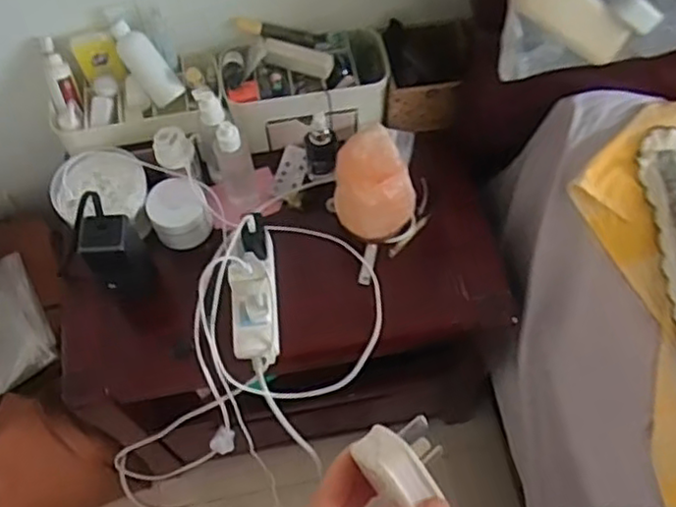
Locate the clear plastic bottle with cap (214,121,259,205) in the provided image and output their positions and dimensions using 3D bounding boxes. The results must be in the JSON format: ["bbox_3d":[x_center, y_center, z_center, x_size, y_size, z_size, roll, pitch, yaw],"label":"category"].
[{"bbox_3d":[-0.135,-0.117,0.902,0.049,0.157,0.036,-15,63,-7],"label":"clear plastic bottle with cap"}]

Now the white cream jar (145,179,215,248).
[{"bbox_3d":[-0.215,-0.053,0.910,0.069,0.061,0.074,0,62,1],"label":"white cream jar"}]

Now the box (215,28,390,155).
[{"bbox_3d":[-0.045,-0.232,0.968,0.232,0.132,0.125,-8,62,-3],"label":"box"}]

